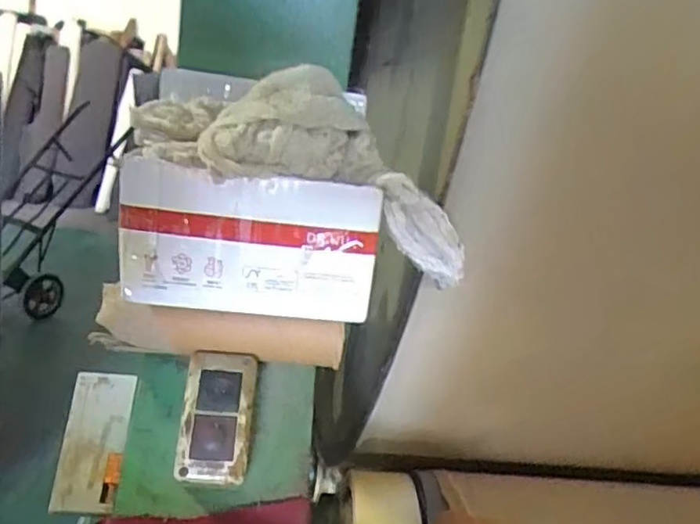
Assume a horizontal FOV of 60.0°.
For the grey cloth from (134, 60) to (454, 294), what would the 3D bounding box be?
[{"bbox_3d":[-0.014,-0.060,0.364,0.231,0.094,0.091,24,14,-12],"label":"grey cloth"}]

